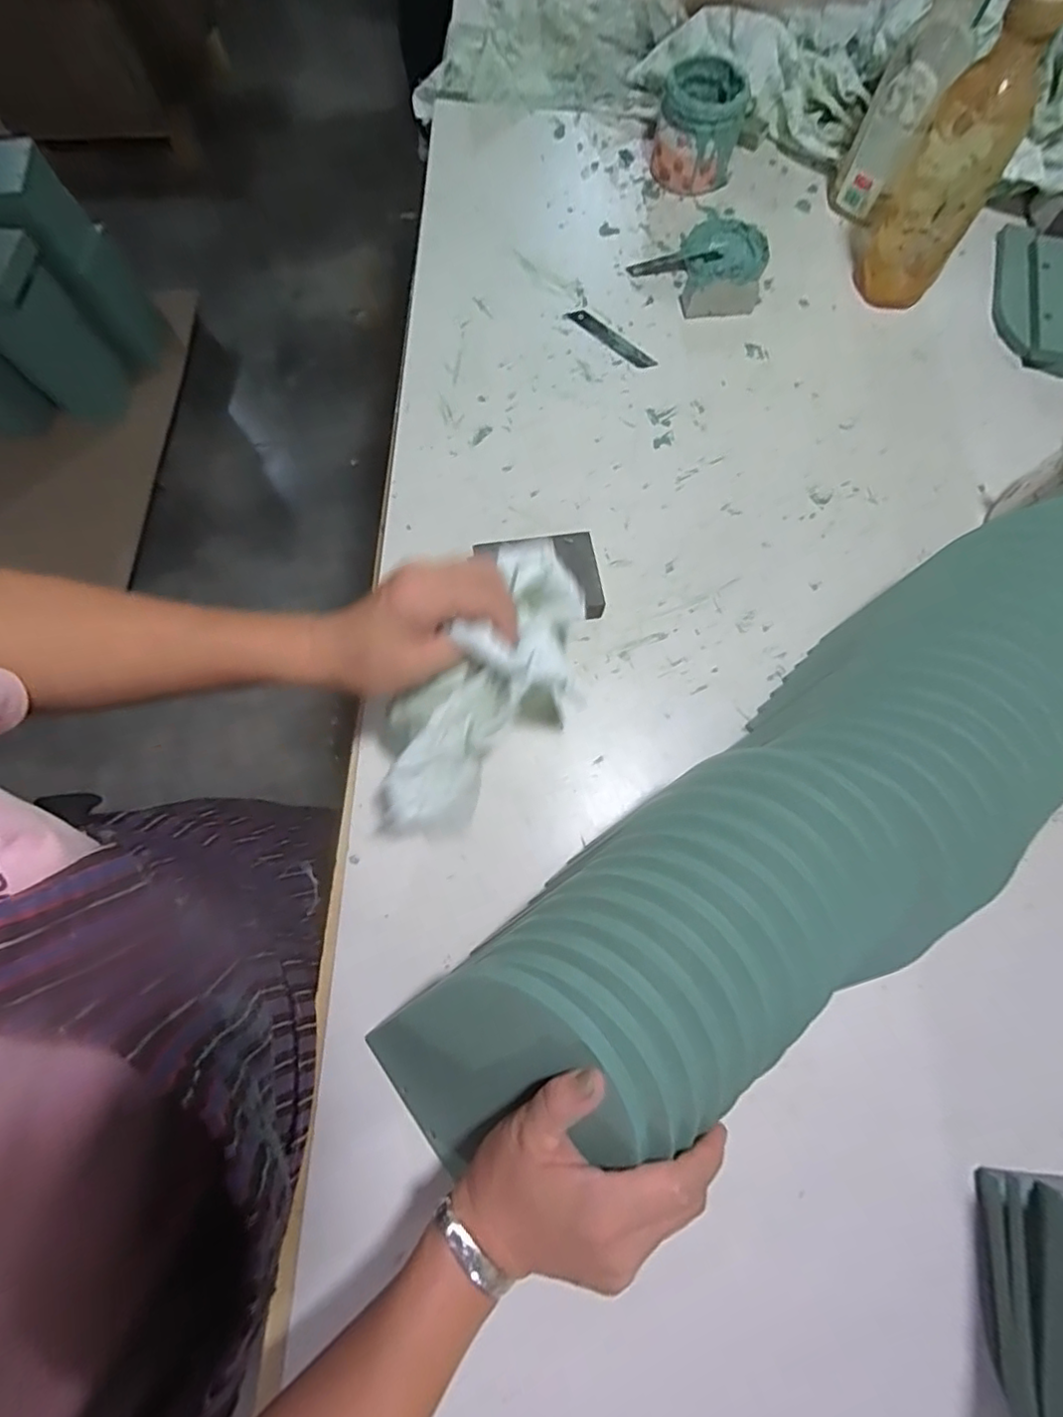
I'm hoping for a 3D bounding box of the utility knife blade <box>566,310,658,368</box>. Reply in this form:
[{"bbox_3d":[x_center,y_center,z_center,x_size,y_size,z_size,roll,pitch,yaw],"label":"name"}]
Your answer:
[{"bbox_3d":[0.080,-0.365,0.574,0.100,0.004,0.019,39,76,7],"label":"utility knife blade"}]

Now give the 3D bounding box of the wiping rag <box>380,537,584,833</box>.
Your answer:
[{"bbox_3d":[-0.035,0.000,0.389,0.088,0.080,0.223,35,96,8],"label":"wiping rag"}]

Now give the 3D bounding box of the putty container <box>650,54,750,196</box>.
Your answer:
[{"bbox_3d":[0.175,-0.606,0.606,0.085,0.075,0.089,12,74,2],"label":"putty container"}]

